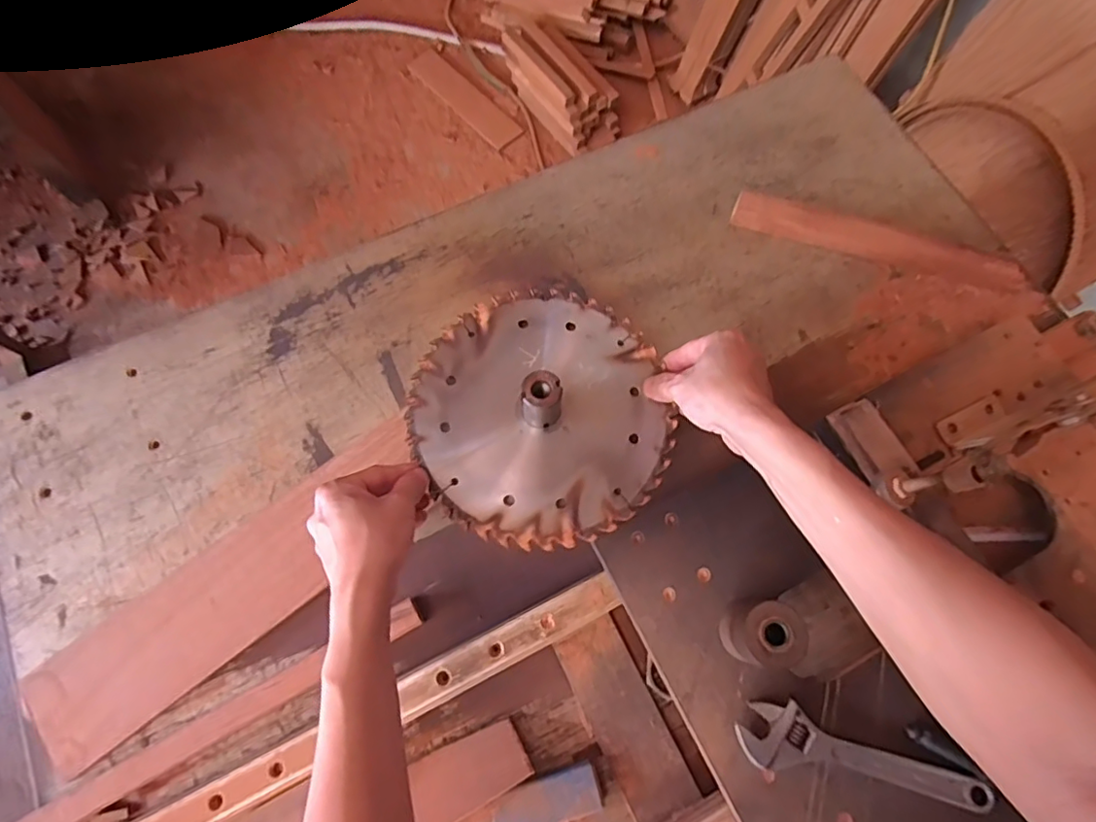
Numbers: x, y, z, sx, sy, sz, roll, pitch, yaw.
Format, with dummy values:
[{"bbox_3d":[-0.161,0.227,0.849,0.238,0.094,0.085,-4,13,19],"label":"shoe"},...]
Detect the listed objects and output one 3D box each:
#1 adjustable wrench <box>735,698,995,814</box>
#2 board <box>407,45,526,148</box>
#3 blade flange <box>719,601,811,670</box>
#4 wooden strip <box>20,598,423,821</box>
[{"bbox_3d":[0.245,0.269,0.450,0.185,0.015,0.048,9,71,3],"label":"adjustable wrench"},{"bbox_3d":[-0.250,-0.942,1.707,0.105,0.021,0.415,-41,77,-13],"label":"board"},{"bbox_3d":[0.170,0.178,0.458,0.049,0.062,0.046,0,71,0],"label":"blade flange"},{"bbox_3d":[-0.277,0.269,0.498,0.357,0.016,0.027,-28,73,-9],"label":"wooden strip"}]

